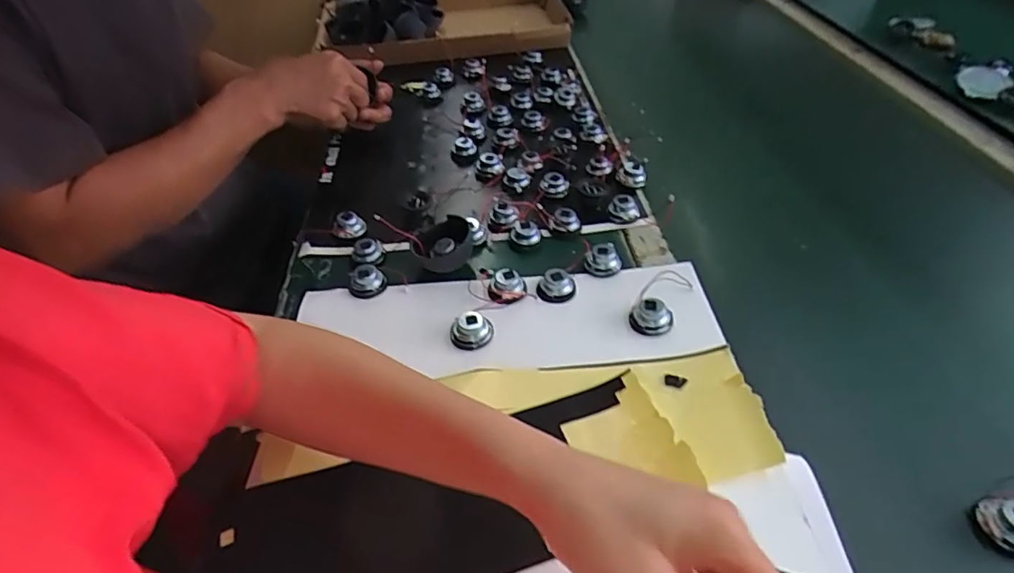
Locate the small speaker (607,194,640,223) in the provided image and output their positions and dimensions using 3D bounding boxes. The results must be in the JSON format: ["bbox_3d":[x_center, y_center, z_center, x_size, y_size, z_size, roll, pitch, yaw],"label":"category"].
[{"bbox_3d":[0.126,-0.083,0.586,0.033,0.024,0.019,9,44,12],"label":"small speaker"}]

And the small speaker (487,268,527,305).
[{"bbox_3d":[0.000,0.000,0.500,0.035,0.020,0.029,6,43,9],"label":"small speaker"}]

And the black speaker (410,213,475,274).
[{"bbox_3d":[-0.064,-0.042,0.539,0.055,0.034,0.061,-9,43,-7],"label":"black speaker"}]

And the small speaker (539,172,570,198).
[{"bbox_3d":[0.055,-0.117,0.625,0.028,0.014,0.029,-34,51,-30],"label":"small speaker"}]

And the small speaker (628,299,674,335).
[{"bbox_3d":[0.124,0.026,0.470,0.036,0.021,0.031,16,46,19],"label":"small speaker"}]

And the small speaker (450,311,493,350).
[{"bbox_3d":[-0.030,0.036,0.463,0.033,0.017,0.031,6,43,9],"label":"small speaker"}]

